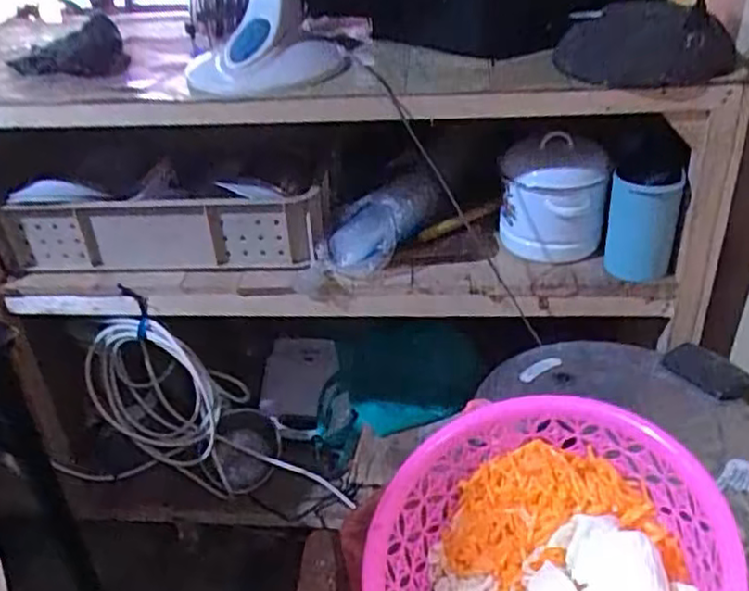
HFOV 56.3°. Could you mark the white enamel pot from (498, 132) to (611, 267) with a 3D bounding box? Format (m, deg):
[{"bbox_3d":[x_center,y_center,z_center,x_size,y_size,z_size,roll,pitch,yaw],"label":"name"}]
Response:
[{"bbox_3d":[0.330,-0.185,1.260,0.175,0.176,0.221,11,37,20],"label":"white enamel pot"}]

